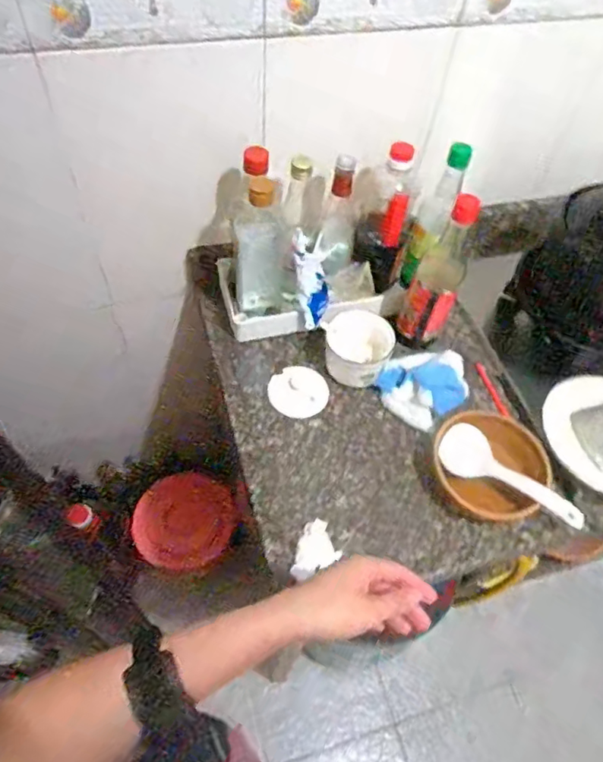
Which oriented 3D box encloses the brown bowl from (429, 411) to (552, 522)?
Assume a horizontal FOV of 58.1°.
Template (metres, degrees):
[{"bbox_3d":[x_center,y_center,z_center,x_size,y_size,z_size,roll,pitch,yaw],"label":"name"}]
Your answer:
[{"bbox_3d":[0.239,0.110,0.700,0.140,0.044,0.134,2,56,-3],"label":"brown bowl"}]

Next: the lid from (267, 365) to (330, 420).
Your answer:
[{"bbox_3d":[-0.002,0.015,0.765,0.080,0.016,0.080,2,56,-3],"label":"lid"}]

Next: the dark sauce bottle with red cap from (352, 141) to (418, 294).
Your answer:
[{"bbox_3d":[0.125,-0.238,0.793,0.072,0.203,0.085,17,56,7],"label":"dark sauce bottle with red cap"}]

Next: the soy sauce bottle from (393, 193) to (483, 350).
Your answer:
[{"bbox_3d":[0.182,-0.132,0.740,0.064,0.251,0.052,17,56,7],"label":"soy sauce bottle"}]

